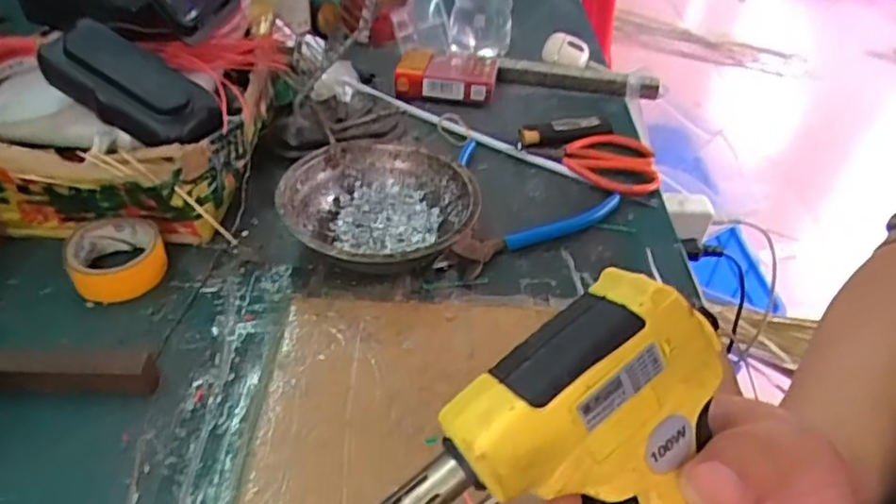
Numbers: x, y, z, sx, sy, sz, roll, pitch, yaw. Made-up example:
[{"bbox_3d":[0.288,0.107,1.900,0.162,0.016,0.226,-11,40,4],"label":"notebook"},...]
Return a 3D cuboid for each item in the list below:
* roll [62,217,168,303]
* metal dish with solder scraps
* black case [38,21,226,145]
[{"bbox_3d":[-0.203,0.004,0.395,0.051,0.026,0.054,-10,44,-15],"label":"roll"},{"bbox_3d":[-0.045,-0.024,0.422,0.122,0.042,0.120,2,42,-2],"label":"metal dish with solder scraps"},{"bbox_3d":[-0.197,-0.102,0.400,0.110,0.031,0.042,29,45,-1],"label":"black case"}]

